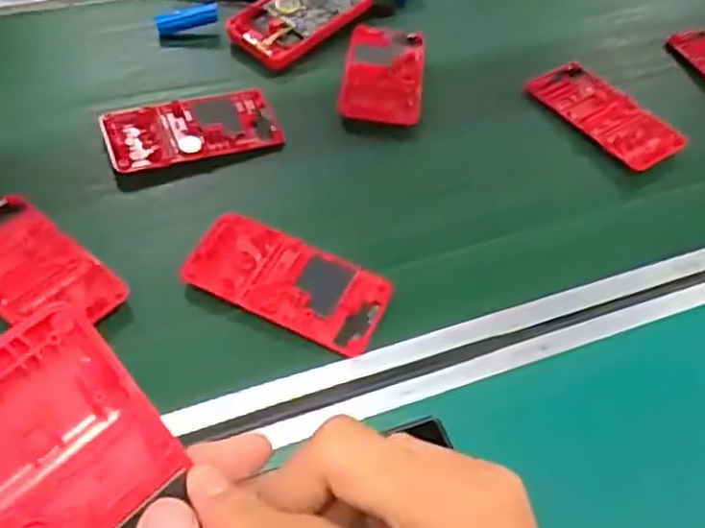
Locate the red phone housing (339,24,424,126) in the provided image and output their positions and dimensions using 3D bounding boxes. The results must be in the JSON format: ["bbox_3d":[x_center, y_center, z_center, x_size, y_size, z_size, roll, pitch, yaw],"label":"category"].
[{"bbox_3d":[0.026,-0.157,0.585,0.062,0.011,0.122,6,49,3],"label":"red phone housing"}]

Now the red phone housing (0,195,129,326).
[{"bbox_3d":[-0.194,0.003,0.436,0.119,0.013,0.060,35,57,21],"label":"red phone housing"}]

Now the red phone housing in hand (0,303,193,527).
[{"bbox_3d":[-0.077,0.076,0.218,0.060,0.013,0.120,-39,109,-30],"label":"red phone housing in hand"}]

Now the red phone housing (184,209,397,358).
[{"bbox_3d":[-0.039,0.009,0.447,0.121,0.011,0.060,22,53,11],"label":"red phone housing"}]

